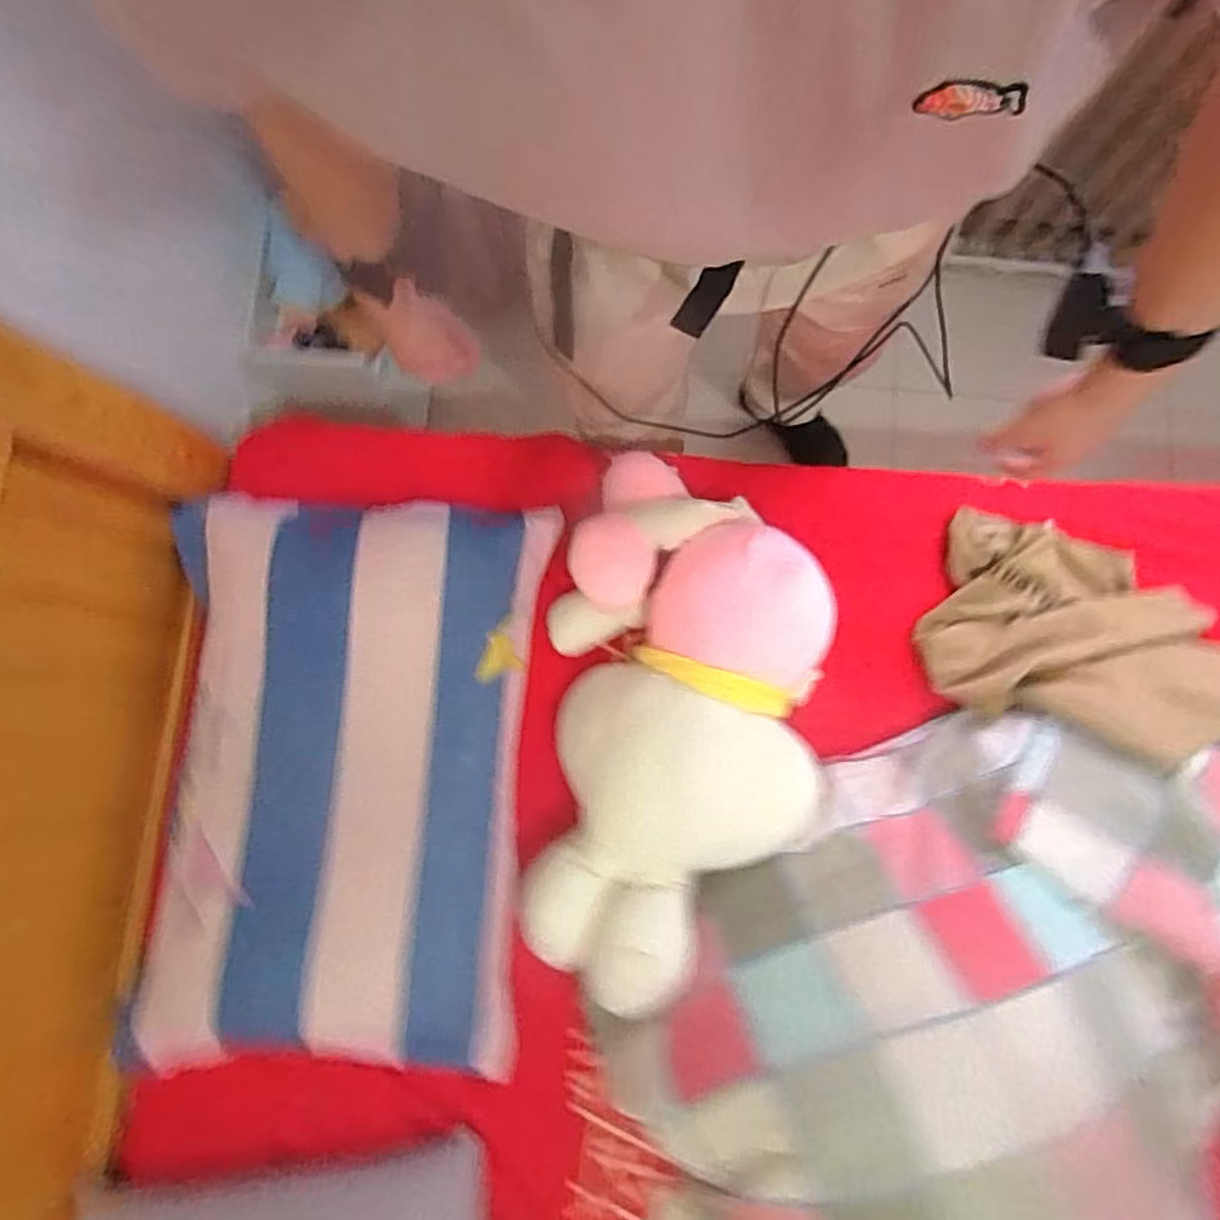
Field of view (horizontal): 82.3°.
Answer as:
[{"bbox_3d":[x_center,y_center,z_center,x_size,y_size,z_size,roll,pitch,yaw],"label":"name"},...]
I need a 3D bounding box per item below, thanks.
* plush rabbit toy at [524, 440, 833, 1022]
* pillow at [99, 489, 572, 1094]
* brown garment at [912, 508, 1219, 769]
[{"bbox_3d":[0.086,0.127,0.854,0.323,0.151,0.634,5,81,1],"label":"plush rabbit toy"},{"bbox_3d":[-0.328,0.192,0.859,0.429,0.143,0.665,5,81,1],"label":"pillow"},{"bbox_3d":[0.663,0.050,0.894,0.473,0.105,0.274,20,82,3],"label":"brown garment"}]

